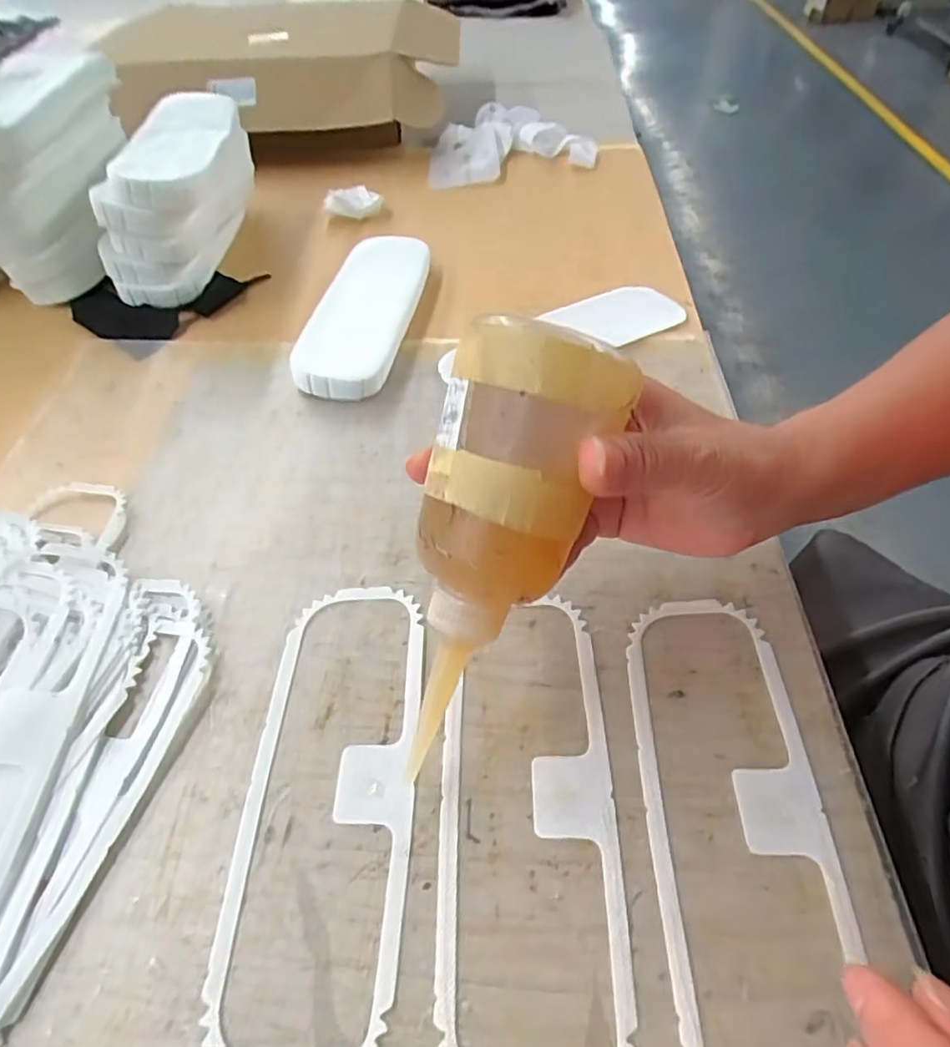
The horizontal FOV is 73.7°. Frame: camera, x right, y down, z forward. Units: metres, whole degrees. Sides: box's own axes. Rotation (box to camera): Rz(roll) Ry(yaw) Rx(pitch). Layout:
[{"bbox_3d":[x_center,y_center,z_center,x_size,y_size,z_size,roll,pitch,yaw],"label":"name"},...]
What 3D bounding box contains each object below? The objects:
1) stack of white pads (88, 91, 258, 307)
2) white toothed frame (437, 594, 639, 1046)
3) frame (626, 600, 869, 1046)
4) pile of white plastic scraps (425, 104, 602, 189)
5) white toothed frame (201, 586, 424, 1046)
[{"bbox_3d":[-0.246,-0.272,0.530,0.093,0.099,0.183,-4,50,-1],"label":"stack of white pads"},{"bbox_3d":[0.021,0.112,0.256,0.069,0.004,0.189,0,50,2],"label":"white toothed frame"},{"bbox_3d":[0.102,0.113,0.251,0.068,0.004,0.193,0,50,2],"label":"frame"},{"bbox_3d":[0.029,-0.412,0.689,0.179,0.033,0.123,-20,52,-14],"label":"pile of white plastic scraps"},{"bbox_3d":[-0.060,0.108,0.264,0.068,0.004,0.193,-1,50,2],"label":"white toothed frame"}]

